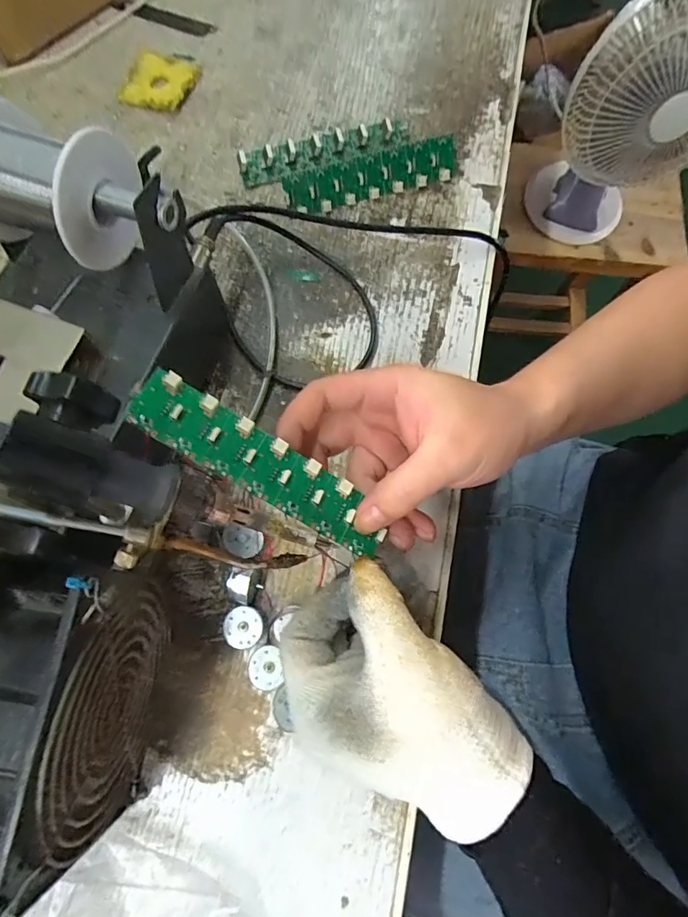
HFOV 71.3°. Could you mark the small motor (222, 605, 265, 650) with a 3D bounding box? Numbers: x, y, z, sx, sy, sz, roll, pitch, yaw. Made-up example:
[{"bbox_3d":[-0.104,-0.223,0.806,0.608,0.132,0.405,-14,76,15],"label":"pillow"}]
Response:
[{"bbox_3d":[-0.059,0.100,0.285,0.022,0.014,0.023,0,73,0],"label":"small motor"}]

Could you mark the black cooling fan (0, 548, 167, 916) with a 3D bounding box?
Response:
[{"bbox_3d":[-0.122,0.113,0.223,0.050,0.120,0.123,10,73,1],"label":"black cooling fan"}]

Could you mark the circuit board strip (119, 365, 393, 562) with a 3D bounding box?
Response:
[{"bbox_3d":[-0.039,0.005,0.238,0.136,0.006,0.030,34,75,-12],"label":"circuit board strip"}]

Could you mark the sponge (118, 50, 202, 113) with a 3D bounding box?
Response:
[{"bbox_3d":[-0.162,-0.331,0.419,0.065,0.008,0.058,21,74,6],"label":"sponge"}]

